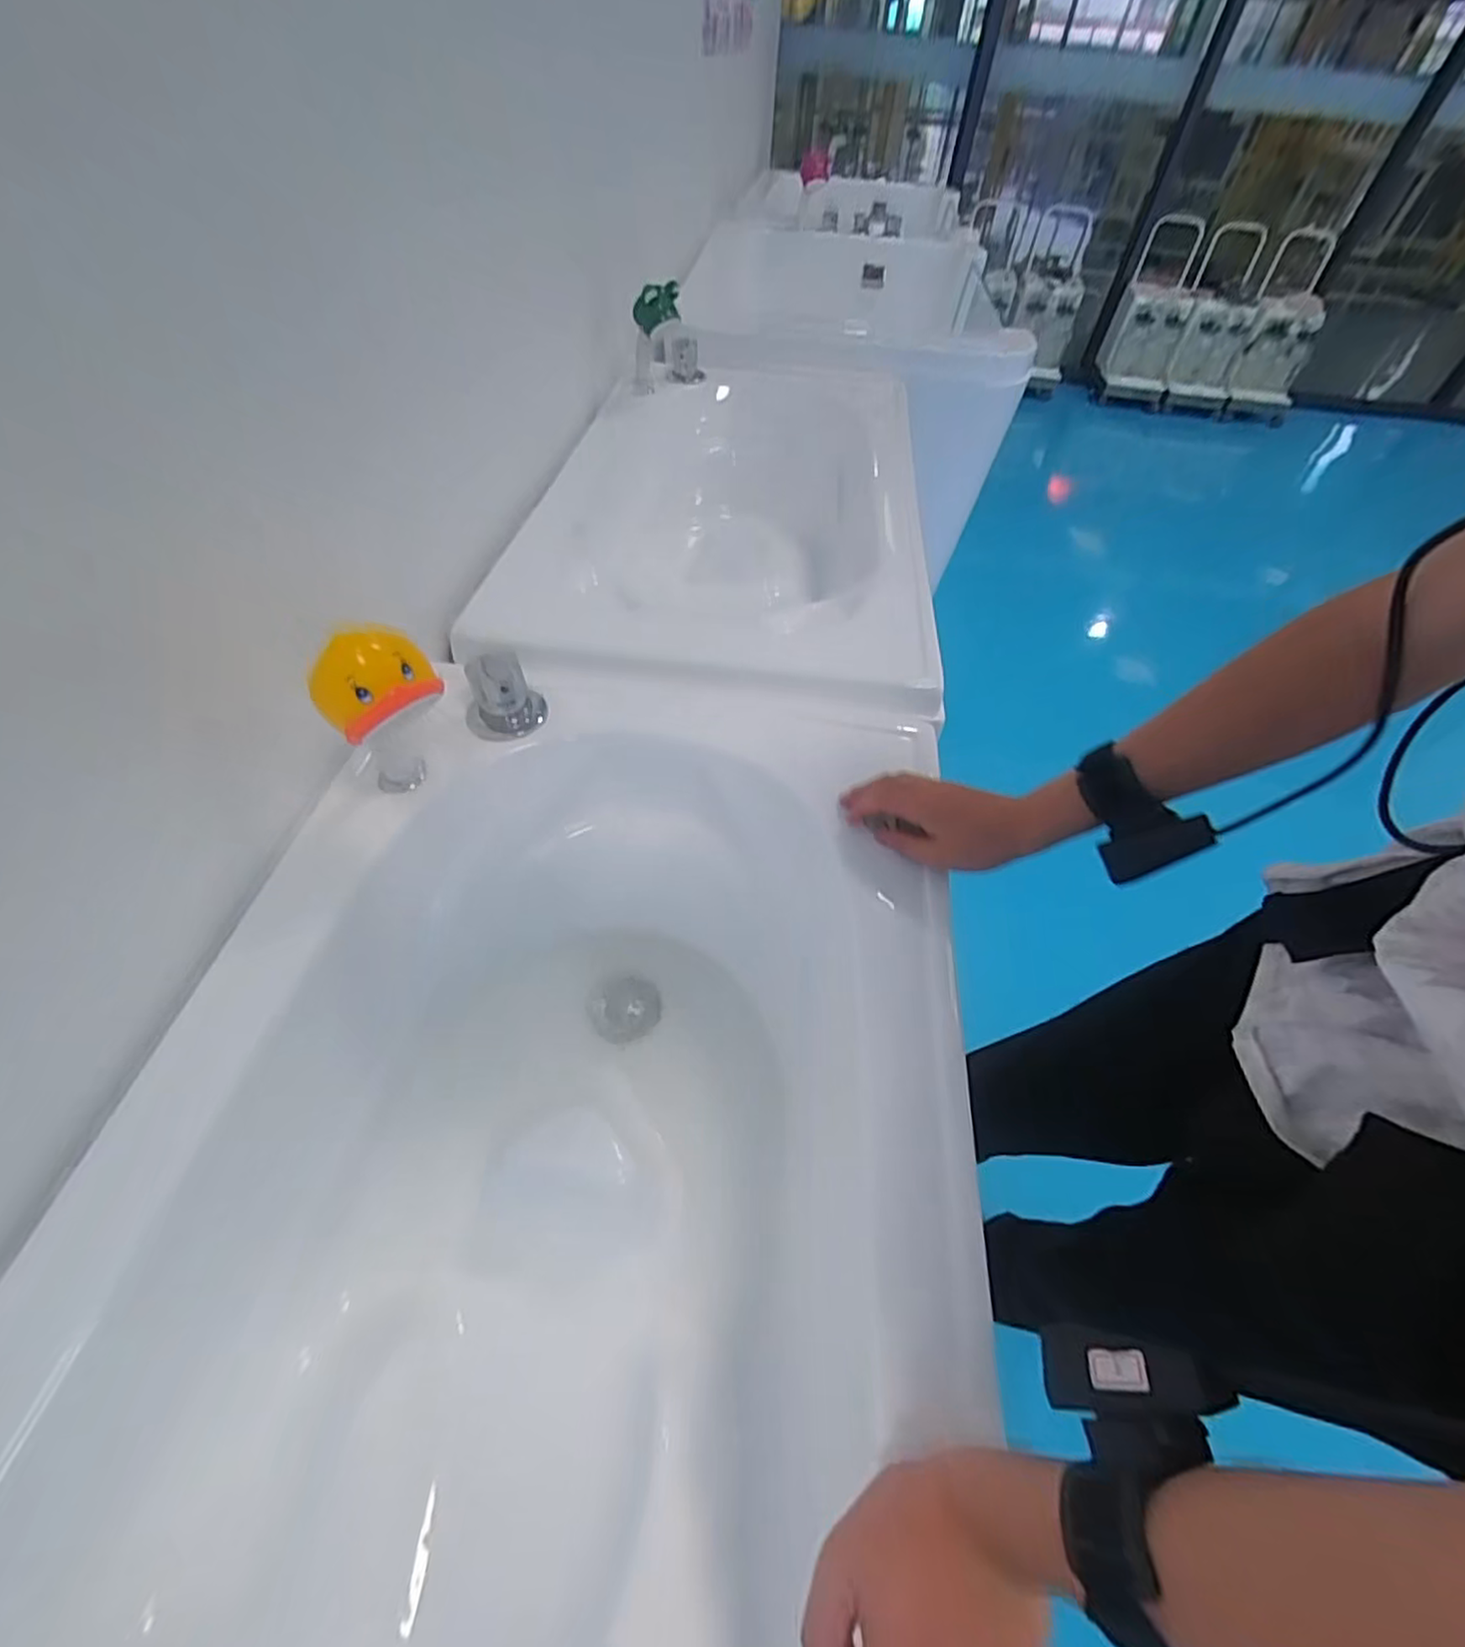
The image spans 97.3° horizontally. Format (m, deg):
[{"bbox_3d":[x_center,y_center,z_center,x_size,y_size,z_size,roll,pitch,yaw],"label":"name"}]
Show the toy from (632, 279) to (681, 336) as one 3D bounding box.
[{"bbox_3d":[-0.127,-0.864,1.077,0.075,0.066,0.072,-2,52,-5],"label":"toy"}]

